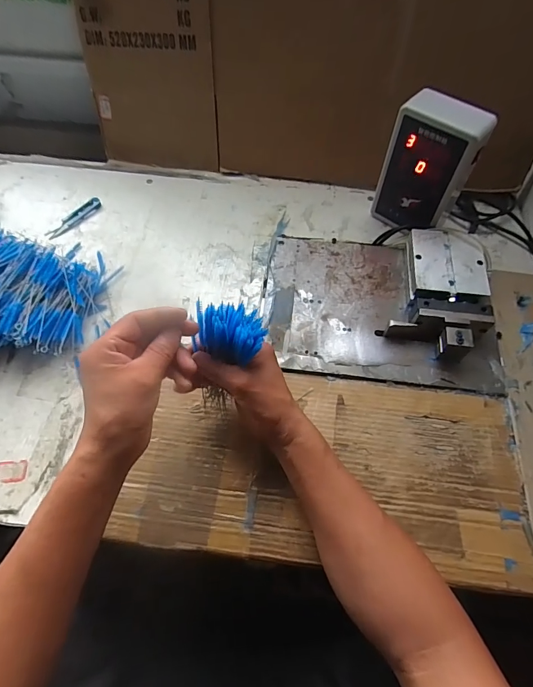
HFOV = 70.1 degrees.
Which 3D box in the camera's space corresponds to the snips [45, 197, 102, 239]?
[{"bbox_3d":[-0.320,-0.209,0.631,0.024,0.011,0.104,35,67,19],"label":"snips"}]

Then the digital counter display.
[{"bbox_3d":[0.225,-0.243,0.541,0.109,0.177,0.059,40,68,21],"label":"digital counter display"}]

